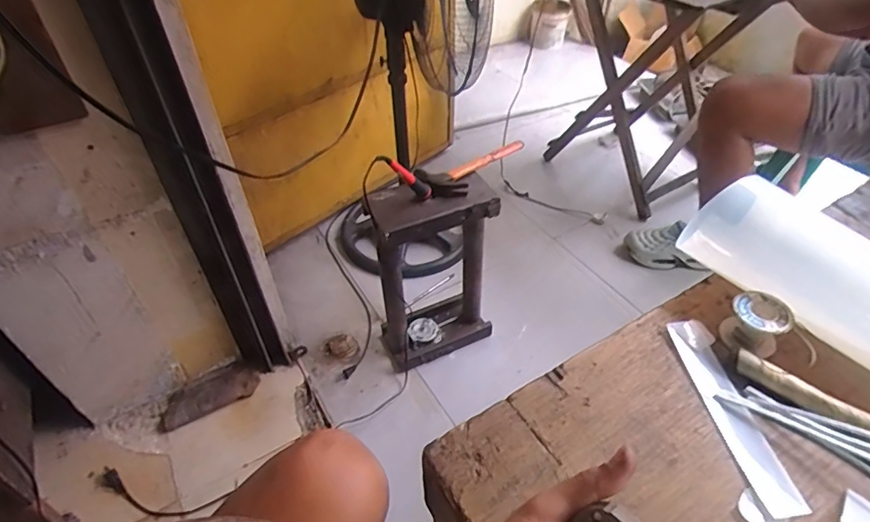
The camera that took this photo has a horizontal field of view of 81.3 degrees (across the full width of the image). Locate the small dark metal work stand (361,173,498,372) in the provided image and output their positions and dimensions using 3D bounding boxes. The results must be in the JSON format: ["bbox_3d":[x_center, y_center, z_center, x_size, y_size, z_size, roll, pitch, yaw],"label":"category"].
[{"bbox_3d":[-0.004,0.037,1.157,0.250,0.459,0.135,-20,47,-18],"label":"small dark metal work stand"}]

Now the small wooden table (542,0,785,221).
[{"bbox_3d":[0.611,-0.571,1.546,0.594,0.711,0.574,27,51,27],"label":"small wooden table"}]

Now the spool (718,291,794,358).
[{"bbox_3d":[0.306,0.061,0.483,0.051,0.045,0.045,27,51,27],"label":"spool"}]

